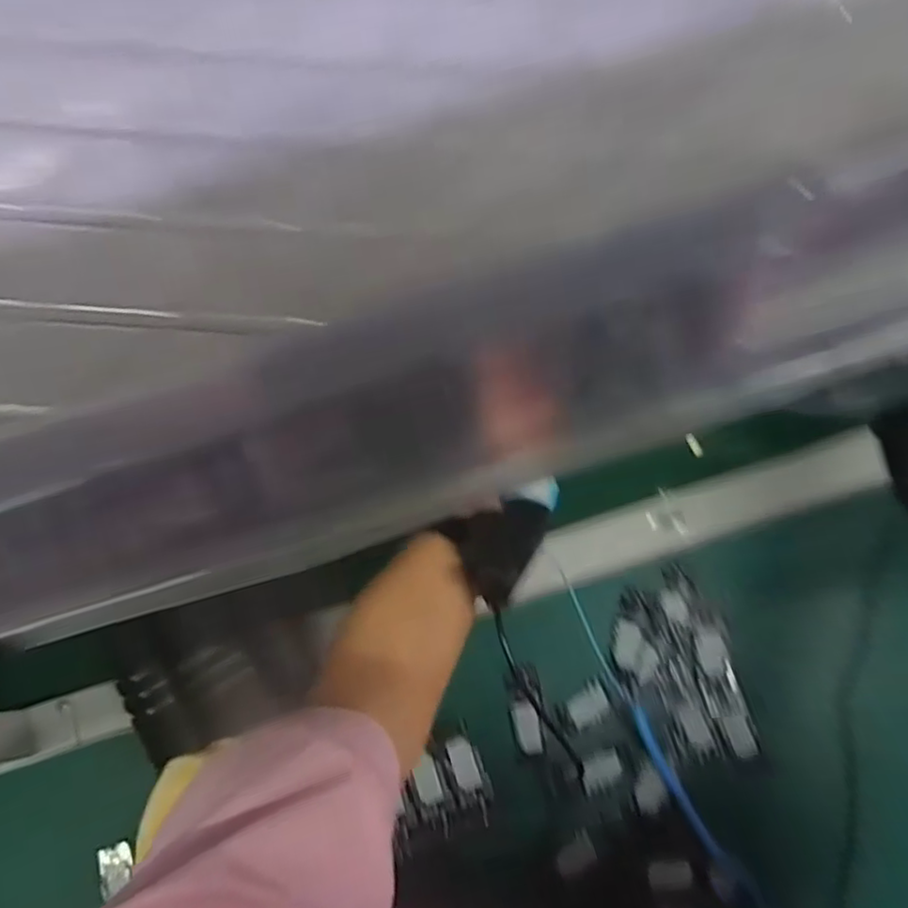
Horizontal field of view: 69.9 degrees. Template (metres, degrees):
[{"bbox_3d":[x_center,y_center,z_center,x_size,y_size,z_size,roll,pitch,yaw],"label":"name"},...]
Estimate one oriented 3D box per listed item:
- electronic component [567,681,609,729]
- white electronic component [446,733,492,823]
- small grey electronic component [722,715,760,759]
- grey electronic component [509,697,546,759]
[{"bbox_3d":[0.106,0.198,0.511,0.034,0.004,0.023,-41,79,-9],"label":"electronic component"},{"bbox_3d":[0.012,0.233,0.469,0.023,0.005,0.055,-15,76,-3],"label":"white electronic component"},{"bbox_3d":[0.220,0.217,0.497,0.018,0.006,0.030,-15,76,-3],"label":"small grey electronic component"},{"bbox_3d":[0.058,0.214,0.507,0.022,0.004,0.041,-10,76,-2],"label":"grey electronic component"}]

